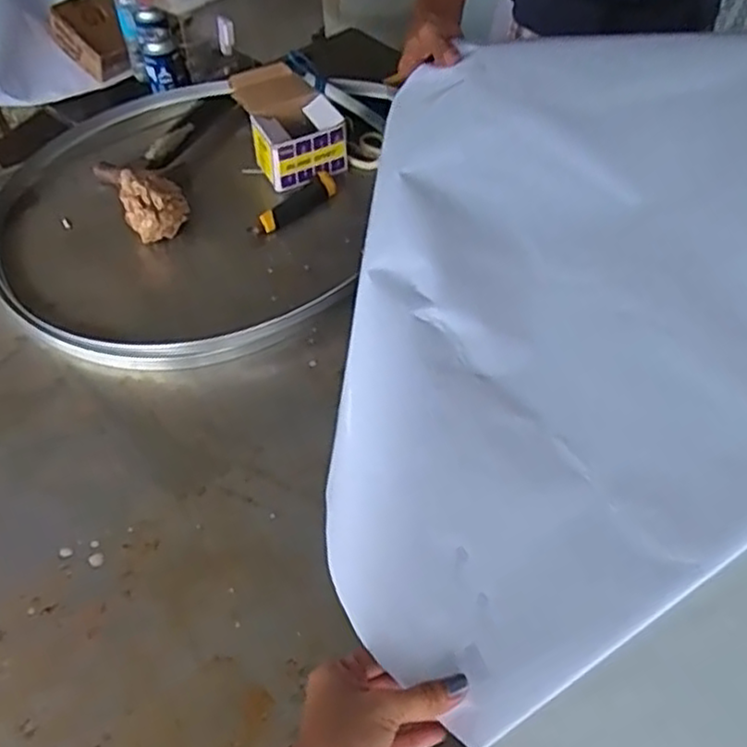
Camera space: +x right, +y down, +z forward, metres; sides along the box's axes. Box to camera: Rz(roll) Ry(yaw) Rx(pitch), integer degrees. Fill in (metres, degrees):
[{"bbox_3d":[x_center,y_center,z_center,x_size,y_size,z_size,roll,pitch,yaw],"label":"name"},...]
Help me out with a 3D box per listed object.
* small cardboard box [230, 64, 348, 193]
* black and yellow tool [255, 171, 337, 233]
[{"bbox_3d":[-0.121,-0.348,1.017,0.117,0.100,0.185,-23,53,-16],"label":"small cardboard box"},{"bbox_3d":[-0.102,-0.229,0.962,0.135,0.020,0.033,-38,58,-25],"label":"black and yellow tool"}]

